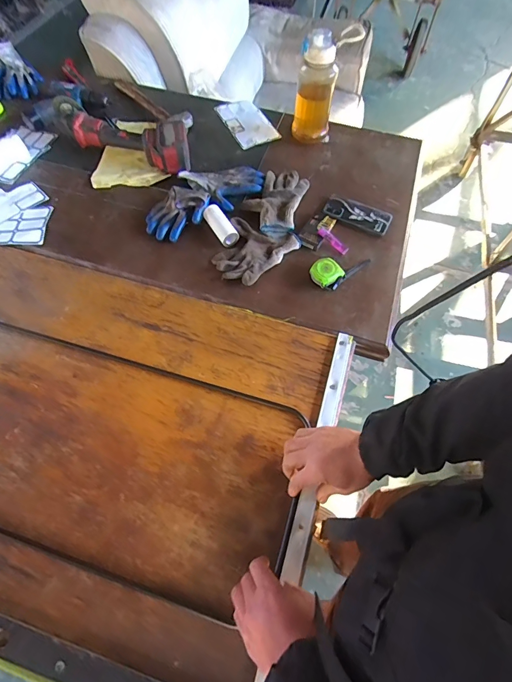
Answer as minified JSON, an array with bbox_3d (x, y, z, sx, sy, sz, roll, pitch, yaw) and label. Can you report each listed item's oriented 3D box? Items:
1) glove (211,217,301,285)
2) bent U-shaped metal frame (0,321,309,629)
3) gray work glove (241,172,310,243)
[{"bbox_3d":[-0.003,-0.192,0.818,0.155,0.027,0.156,19,62,11],"label":"glove"},{"bbox_3d":[-0.370,0.158,0.663,0.906,0.013,0.363,16,65,8],"label":"bent U-shaped metal frame"},{"bbox_3d":[0.044,-0.336,0.897,0.133,0.026,0.214,14,62,9],"label":"gray work glove"}]

